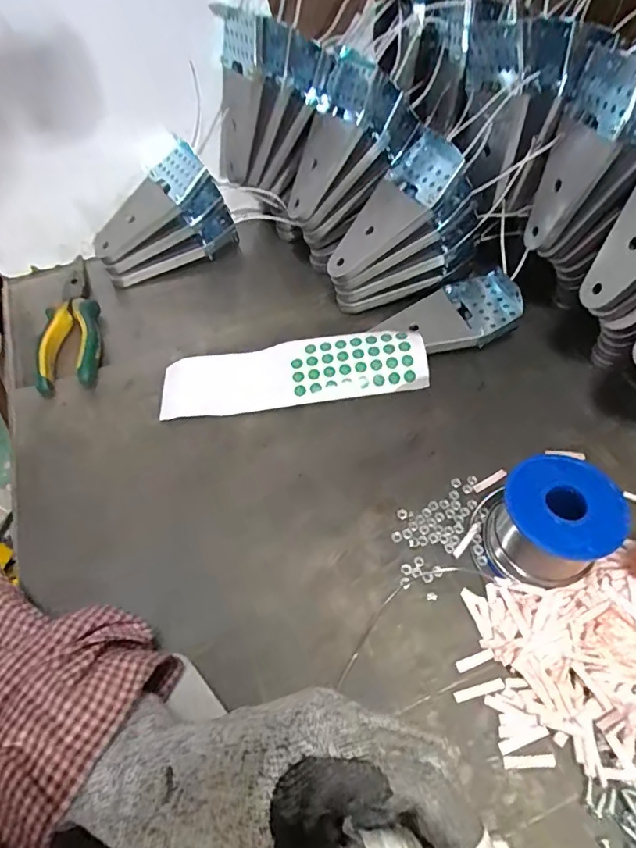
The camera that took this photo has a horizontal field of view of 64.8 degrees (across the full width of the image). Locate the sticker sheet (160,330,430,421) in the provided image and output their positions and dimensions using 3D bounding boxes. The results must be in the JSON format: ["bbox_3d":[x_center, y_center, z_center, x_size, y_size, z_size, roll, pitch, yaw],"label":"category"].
[{"bbox_3d":[-0.020,-0.042,0.421,0.218,0.011,0.059,-7,68,2],"label":"sticker sheet"}]

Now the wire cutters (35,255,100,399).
[{"bbox_3d":[-0.232,-0.098,0.468,0.054,0.021,0.180,-15,54,-8],"label":"wire cutters"}]

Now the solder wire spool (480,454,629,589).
[{"bbox_3d":[0.141,0.061,0.308,0.066,0.062,0.065,-2,53,2],"label":"solder wire spool"}]

